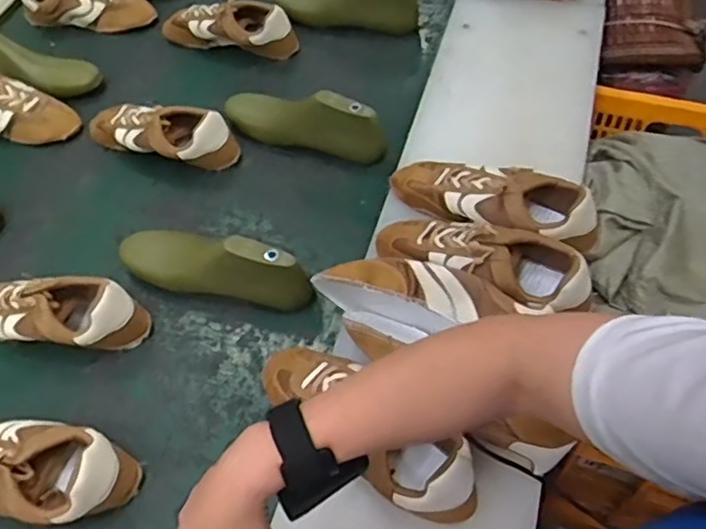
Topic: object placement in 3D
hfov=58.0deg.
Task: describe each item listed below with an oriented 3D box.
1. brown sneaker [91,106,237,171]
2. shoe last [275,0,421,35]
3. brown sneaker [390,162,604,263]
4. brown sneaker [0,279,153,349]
[{"bbox_3d":[-0.296,-0.196,0.962,0.243,0.076,0.082,13,58,14],"label":"brown sneaker"},{"bbox_3d":[-0.016,-0.461,1.119,0.261,0.101,0.071,16,58,15],"label":"shoe last"},{"bbox_3d":[0.170,-0.079,0.784,0.256,0.084,0.087,22,60,19],"label":"brown sneaker"},{"bbox_3d":[-0.381,0.060,0.787,0.249,0.071,0.084,4,56,8],"label":"brown sneaker"}]

